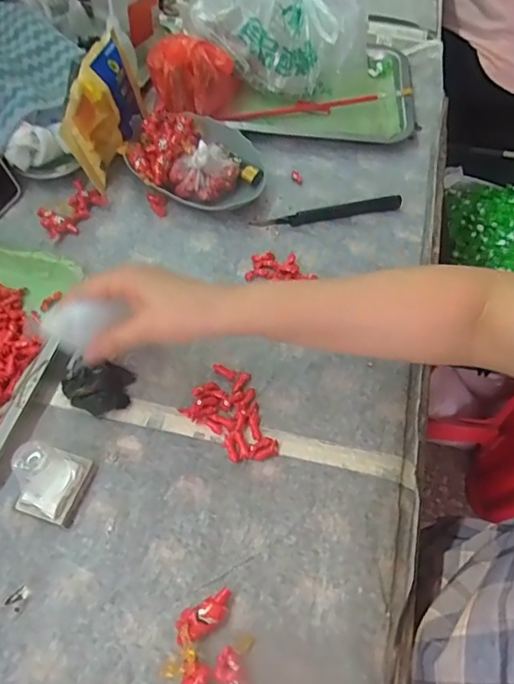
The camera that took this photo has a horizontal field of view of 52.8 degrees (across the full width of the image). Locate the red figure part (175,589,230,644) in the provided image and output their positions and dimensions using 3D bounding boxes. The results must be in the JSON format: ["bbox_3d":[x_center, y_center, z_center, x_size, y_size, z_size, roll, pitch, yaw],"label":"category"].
[{"bbox_3d":[-0.034,0.180,0.338,0.041,0.013,0.018,-22,61,-17],"label":"red figure part"}]

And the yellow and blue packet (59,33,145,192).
[{"bbox_3d":[-0.160,-0.244,0.543,0.028,0.089,0.131,8,71,21],"label":"yellow and blue packet"}]

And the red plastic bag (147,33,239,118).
[{"bbox_3d":[-0.079,-0.308,0.610,0.094,0.076,0.075,13,57,5],"label":"red plastic bag"}]

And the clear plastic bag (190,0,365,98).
[{"bbox_3d":[0.011,-0.377,0.629,0.200,0.125,0.127,29,60,14],"label":"clear plastic bag"}]

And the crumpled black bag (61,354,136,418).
[{"bbox_3d":[-0.132,0.037,0.431,0.055,0.010,0.044,15,57,6],"label":"crumpled black bag"}]

